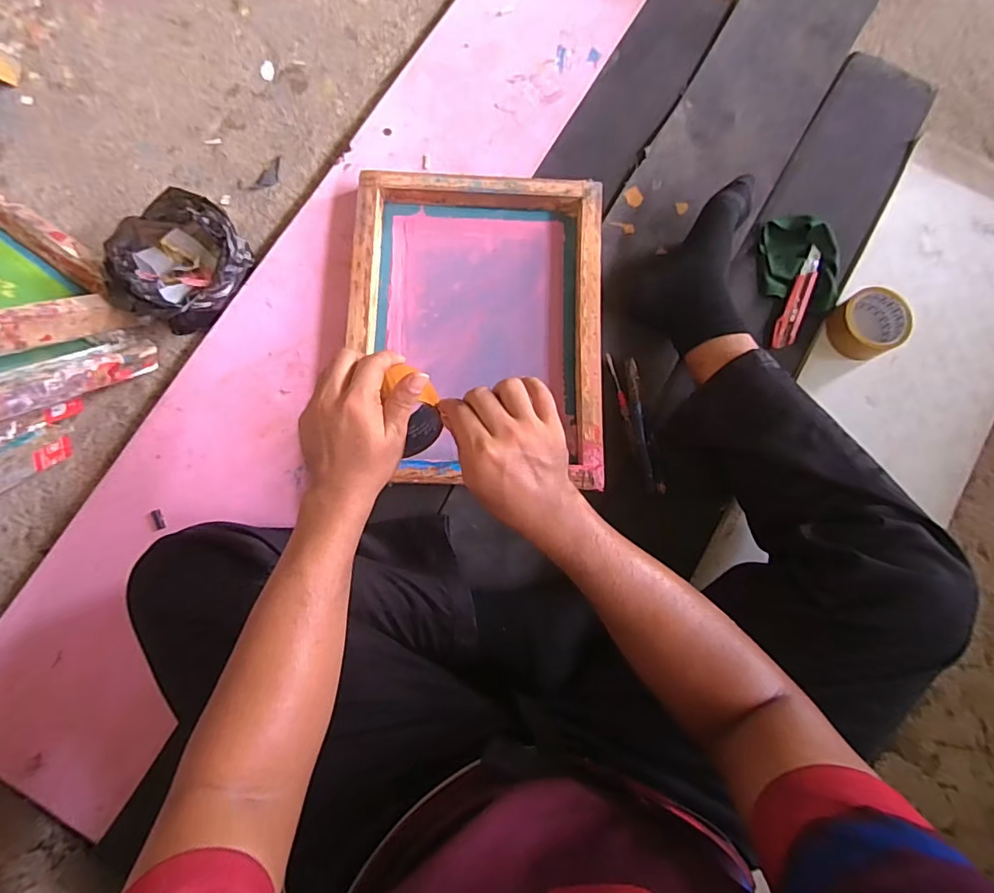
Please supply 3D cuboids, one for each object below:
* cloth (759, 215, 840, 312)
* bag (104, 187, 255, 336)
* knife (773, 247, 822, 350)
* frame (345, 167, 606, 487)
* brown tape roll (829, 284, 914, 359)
[{"bbox_3d":[0.462,-0.277,0.776,0.102,0.031,0.148,-2,82,-1],"label":"cloth"},{"bbox_3d":[-0.434,-0.246,0.711,0.156,0.119,0.148,3,82,0],"label":"bag"},{"bbox_3d":[0.450,-0.222,0.767,0.031,0.018,0.166,20,82,2],"label":"knife"},{"bbox_3d":[-0.028,-0.169,0.726,0.344,0.049,0.439,2,82,0],"label":"frame"},{"bbox_3d":[0.543,-0.179,0.748,0.091,0.061,0.091,0,82,-1],"label":"brown tape roll"}]

